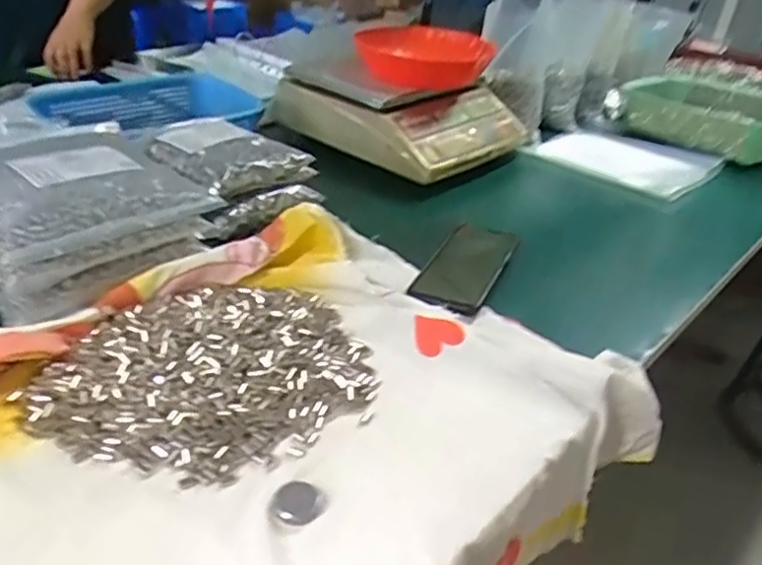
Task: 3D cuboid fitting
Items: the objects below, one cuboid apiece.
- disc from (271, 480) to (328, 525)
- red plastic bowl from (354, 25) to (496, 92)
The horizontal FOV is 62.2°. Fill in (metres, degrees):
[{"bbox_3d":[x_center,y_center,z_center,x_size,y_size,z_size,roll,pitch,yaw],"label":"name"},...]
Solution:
[{"bbox_3d":[-0.054,0.145,0.417,0.033,0.007,0.030,4,33,-3],"label":"disc"},{"bbox_3d":[0.062,-0.330,0.937,0.185,0.070,0.183,4,33,-3],"label":"red plastic bowl"}]

